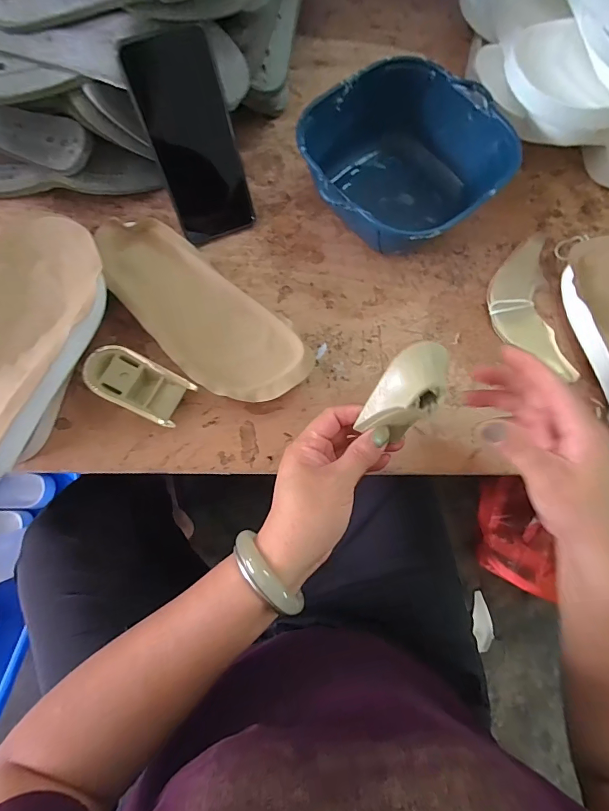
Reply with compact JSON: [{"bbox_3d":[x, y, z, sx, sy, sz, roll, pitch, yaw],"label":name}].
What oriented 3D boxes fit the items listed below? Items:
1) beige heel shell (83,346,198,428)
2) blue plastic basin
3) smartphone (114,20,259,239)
[{"bbox_3d":[-0.151,-0.018,0.374,0.088,0.037,0.047,25,76,6],"label":"beige heel shell"},{"bbox_3d":[0.096,-0.243,0.422,0.200,0.076,0.185,-41,79,-10],"label":"blue plastic basin"},{"bbox_3d":[-0.101,-0.240,0.382,0.074,0.165,0.007,-20,46,-6],"label":"smartphone"}]

